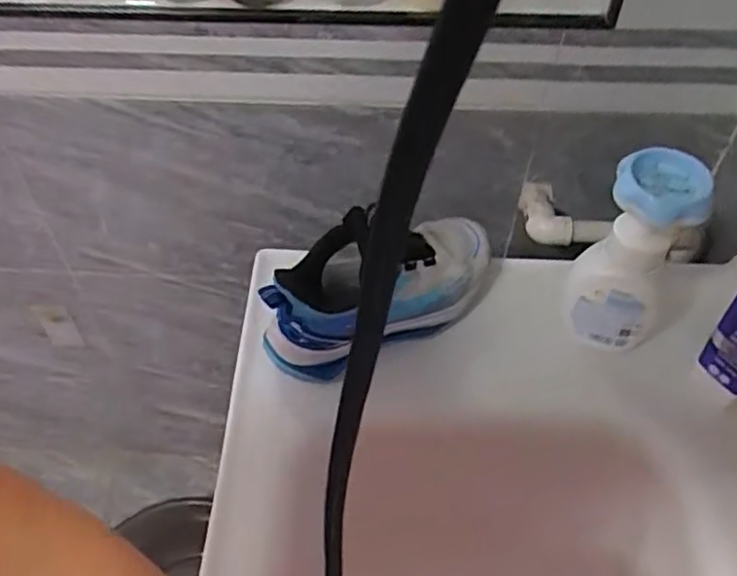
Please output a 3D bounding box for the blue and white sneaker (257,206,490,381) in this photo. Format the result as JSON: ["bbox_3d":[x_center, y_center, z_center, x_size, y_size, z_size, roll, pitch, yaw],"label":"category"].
[{"bbox_3d":[0.013,-0.011,0.581,0.219,0.097,0.089,-25,60,-19],"label":"blue and white sneaker"}]

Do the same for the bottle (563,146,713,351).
[{"bbox_3d":[0.218,-0.025,0.556,0.084,0.163,0.069,25,57,13],"label":"bottle"}]

